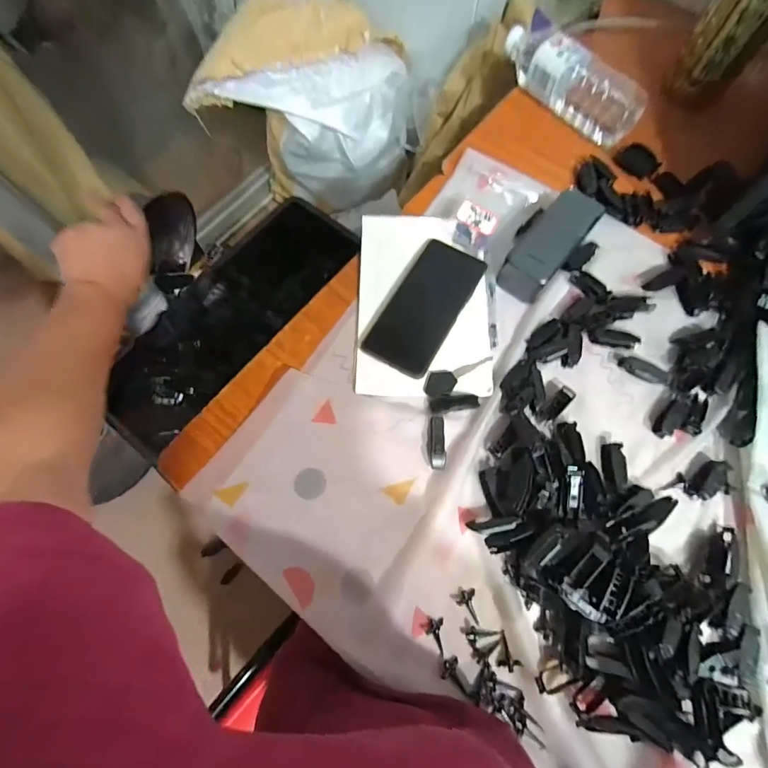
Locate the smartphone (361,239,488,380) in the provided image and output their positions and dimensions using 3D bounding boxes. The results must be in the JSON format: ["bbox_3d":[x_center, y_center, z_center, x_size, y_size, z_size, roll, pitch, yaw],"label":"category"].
[{"bbox_3d":[0.046,-0.090,0.452,0.080,0.015,0.160,30,77,9],"label":"smartphone"}]

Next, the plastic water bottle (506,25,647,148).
[{"bbox_3d":[0.249,-0.410,0.528,0.209,0.062,0.060,40,79,11],"label":"plastic water bottle"}]

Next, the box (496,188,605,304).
[{"bbox_3d":[0.191,-0.161,0.457,0.060,0.044,0.126,37,78,10],"label":"box"}]

